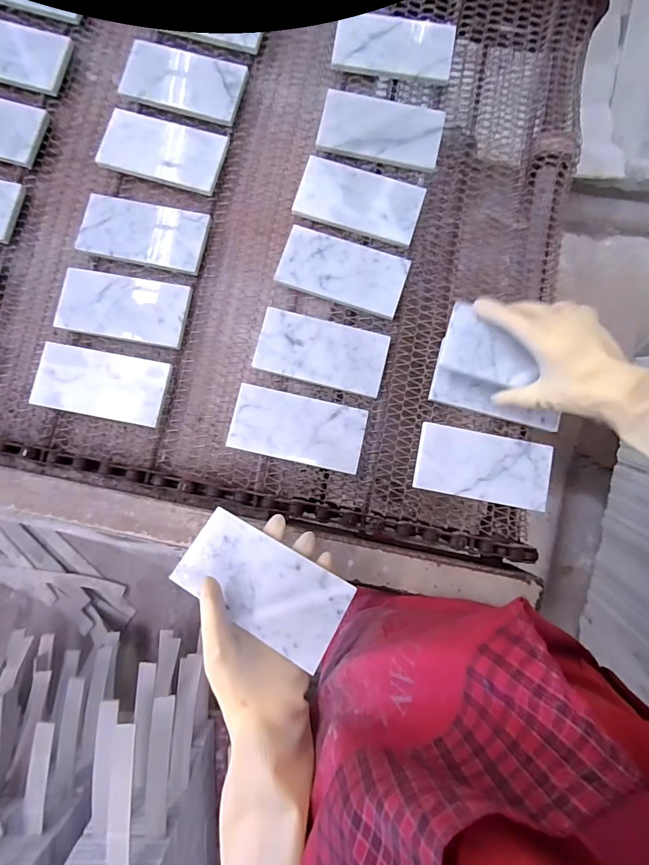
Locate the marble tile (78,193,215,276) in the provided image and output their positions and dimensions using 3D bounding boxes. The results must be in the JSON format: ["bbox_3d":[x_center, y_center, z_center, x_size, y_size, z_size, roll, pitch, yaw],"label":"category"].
[{"bbox_3d":[-0.228,-0.250,0.513,0.159,0.008,0.081,12,80,5],"label":"marble tile"}]

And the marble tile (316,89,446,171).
[{"bbox_3d":[0.075,-0.396,0.536,0.157,0.017,0.083,13,84,4],"label":"marble tile"}]

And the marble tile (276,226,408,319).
[{"bbox_3d":[0.024,-0.203,0.513,0.154,0.016,0.080,19,84,5],"label":"marble tile"}]

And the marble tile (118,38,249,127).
[{"bbox_3d":[-0.185,-0.458,0.534,0.158,0.007,0.080,19,90,5],"label":"marble tile"}]

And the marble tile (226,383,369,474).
[{"bbox_3d":[-0.030,-0.005,0.478,0.152,0.004,0.076,12,77,-1],"label":"marble tile"}]

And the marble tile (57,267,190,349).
[{"bbox_3d":[-0.248,-0.153,0.501,0.159,0.008,0.079,9,85,6],"label":"marble tile"}]

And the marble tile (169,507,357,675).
[{"bbox_3d":[-0.056,0.136,0.370,0.151,0.006,0.074,25,67,15],"label":"marble tile"}]

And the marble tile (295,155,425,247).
[{"bbox_3d":[0.045,-0.296,0.525,0.153,0.016,0.080,17,84,5],"label":"marble tile"}]

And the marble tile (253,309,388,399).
[{"bbox_3d":[-0.003,-0.097,0.502,0.154,0.019,0.078,14,84,4],"label":"marble tile"}]

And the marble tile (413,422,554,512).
[{"bbox_3d":[0.186,0.040,0.476,0.153,0.012,0.077,10,84,4],"label":"marble tile"}]

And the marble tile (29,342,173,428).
[{"bbox_3d":[-0.268,-0.058,0.488,0.158,0.010,0.077,10,87,7],"label":"marble tile"}]

